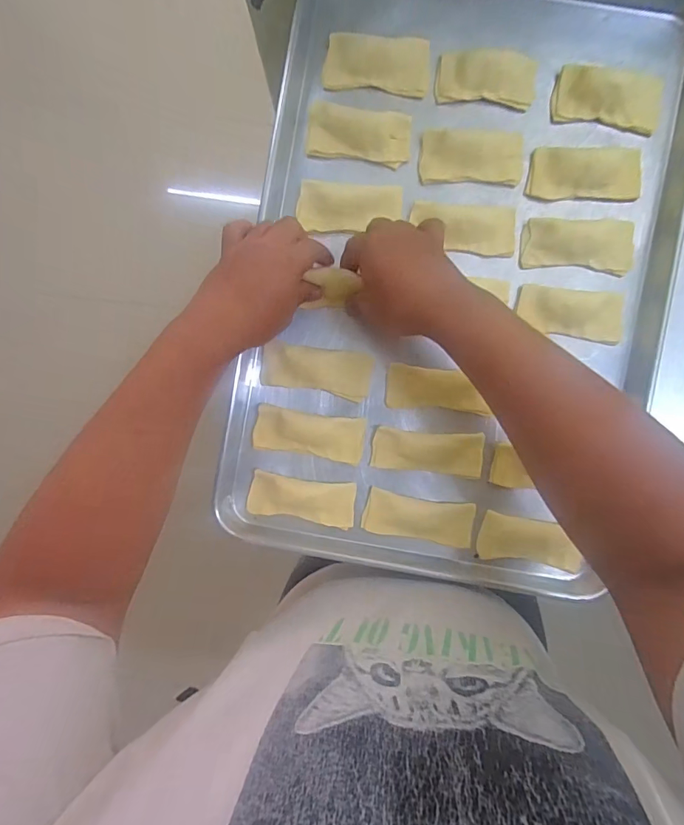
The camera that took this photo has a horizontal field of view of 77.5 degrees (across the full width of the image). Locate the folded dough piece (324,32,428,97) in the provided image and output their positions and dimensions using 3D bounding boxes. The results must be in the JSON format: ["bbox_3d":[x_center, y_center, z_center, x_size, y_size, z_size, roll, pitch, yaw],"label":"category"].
[{"bbox_3d":[0.036,-0.351,0.430,0.103,0.005,0.055,5,92,1],"label":"folded dough piece"}]

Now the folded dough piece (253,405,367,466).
[{"bbox_3d":[-0.033,0.023,0.435,0.111,0.015,0.045,8,92,1],"label":"folded dough piece"}]

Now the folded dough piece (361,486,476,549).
[{"bbox_3d":[0.080,0.108,0.435,0.109,0.013,0.045,9,92,1],"label":"folded dough piece"}]

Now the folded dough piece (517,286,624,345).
[{"bbox_3d":[0.232,-0.098,0.426,0.104,0.020,0.047,5,92,1],"label":"folded dough piece"}]

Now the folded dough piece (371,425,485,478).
[{"bbox_3d":[0.088,0.040,0.437,0.110,0.007,0.043,6,92,1],"label":"folded dough piece"}]

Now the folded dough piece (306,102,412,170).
[{"bbox_3d":[0.017,-0.280,0.431,0.102,0.007,0.053,7,92,1],"label":"folded dough piece"}]

